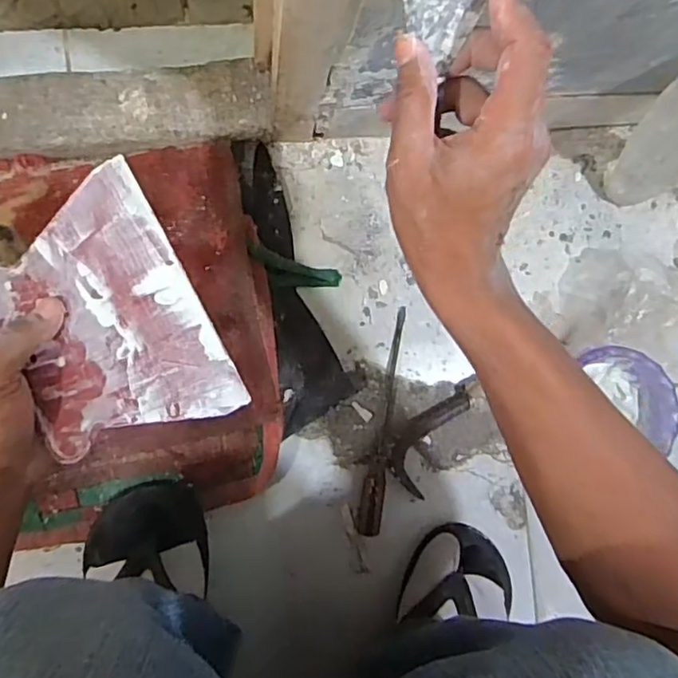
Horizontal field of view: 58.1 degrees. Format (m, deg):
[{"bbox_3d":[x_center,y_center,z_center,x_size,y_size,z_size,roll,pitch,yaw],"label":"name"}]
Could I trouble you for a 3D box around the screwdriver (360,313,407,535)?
[{"bbox_3d":[0.046,0.080,0.595,0.021,0.022,0.219,10,90,-8],"label":"screwdriver"}]

